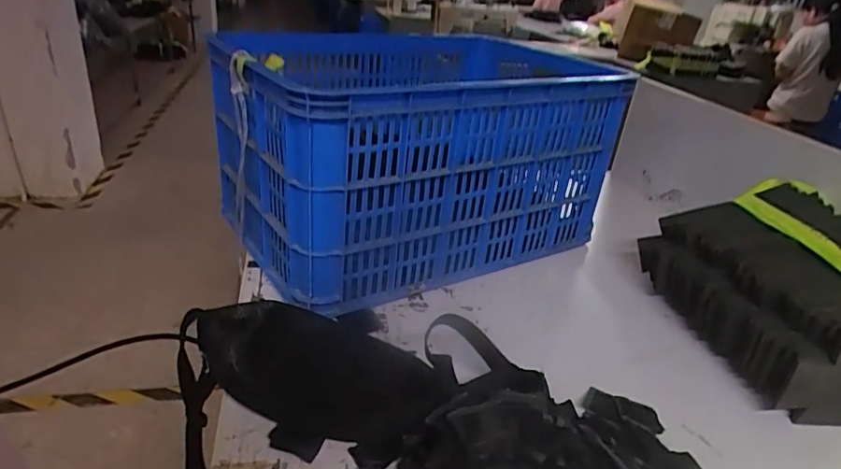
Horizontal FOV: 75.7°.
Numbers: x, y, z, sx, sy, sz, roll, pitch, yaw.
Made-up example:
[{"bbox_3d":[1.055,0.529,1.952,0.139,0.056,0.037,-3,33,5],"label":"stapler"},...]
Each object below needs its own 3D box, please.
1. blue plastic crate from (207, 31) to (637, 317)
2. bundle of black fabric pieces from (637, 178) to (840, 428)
[{"bbox_3d":[0.010,-0.127,0.907,0.581,0.309,0.342,-14,32,-34],"label":"blue plastic crate"},{"bbox_3d":[0.501,0.084,0.728,0.239,0.188,0.358,3,26,-6],"label":"bundle of black fabric pieces"}]

